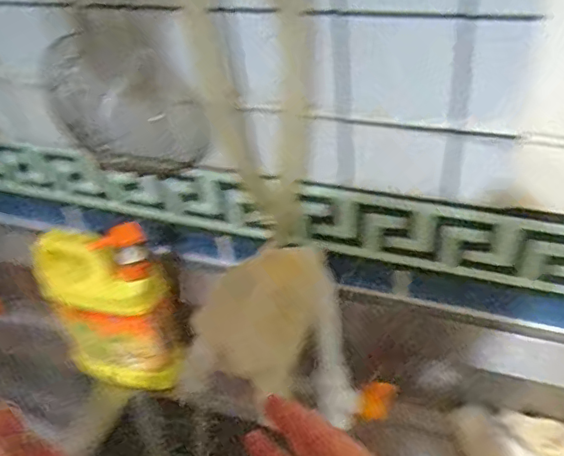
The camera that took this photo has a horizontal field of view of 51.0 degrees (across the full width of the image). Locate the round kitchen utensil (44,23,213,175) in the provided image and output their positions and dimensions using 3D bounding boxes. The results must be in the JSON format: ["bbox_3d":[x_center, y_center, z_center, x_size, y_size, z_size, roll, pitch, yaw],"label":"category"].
[{"bbox_3d":[-0.151,-0.123,0.607,0.171,0.156,0.071,23,50,29],"label":"round kitchen utensil"}]

